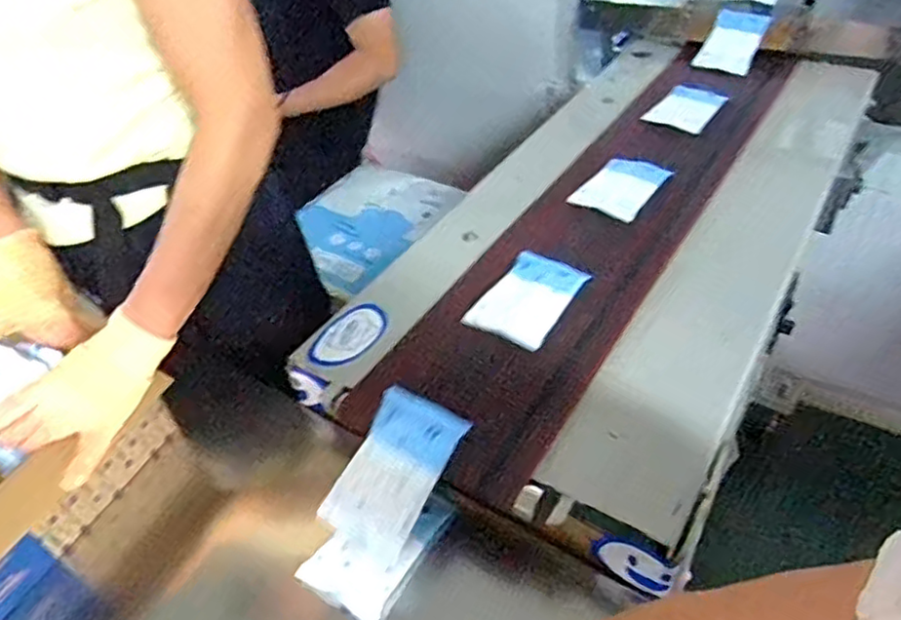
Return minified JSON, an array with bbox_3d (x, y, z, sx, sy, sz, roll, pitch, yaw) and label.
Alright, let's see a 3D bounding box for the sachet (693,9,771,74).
[{"bbox_3d":[0.507,-0.482,1.164,0.094,0.017,0.149,25,78,8],"label":"sachet"}]

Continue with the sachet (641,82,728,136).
[{"bbox_3d":[0.388,-0.331,1.040,0.104,0.022,0.148,29,53,32],"label":"sachet"}]

